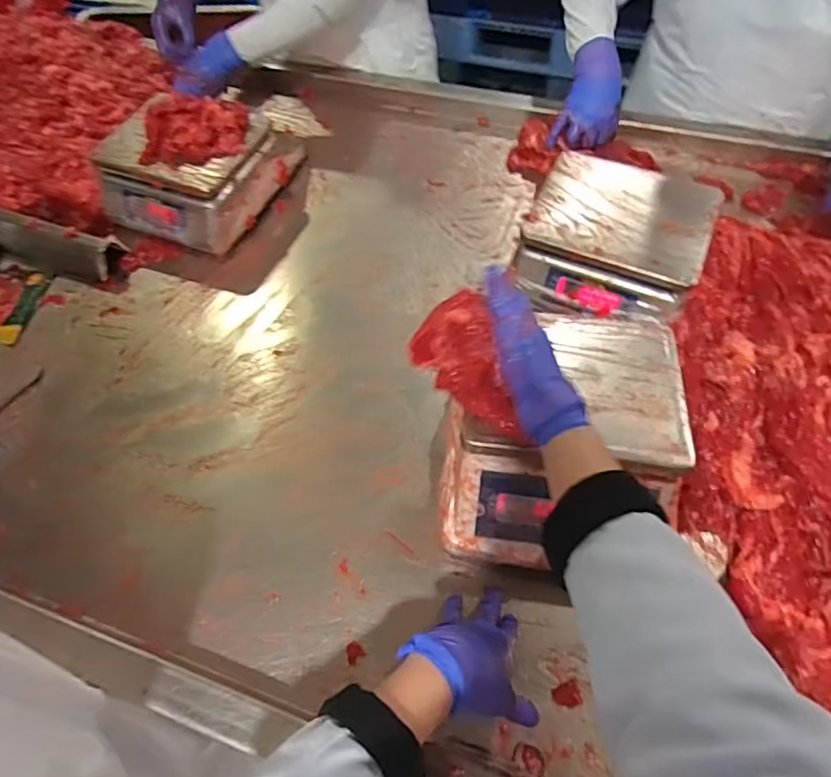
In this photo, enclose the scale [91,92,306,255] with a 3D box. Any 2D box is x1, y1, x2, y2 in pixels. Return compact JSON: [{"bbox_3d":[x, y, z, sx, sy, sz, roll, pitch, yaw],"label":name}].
[{"bbox_3d":[-0.347,-0.359,0.918,0.215,0.112,0.252,20,61,16],"label":"scale"}]

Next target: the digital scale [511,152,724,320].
[{"bbox_3d":[0.269,-0.203,0.776,0.224,0.087,0.216,20,61,16],"label":"digital scale"}]

